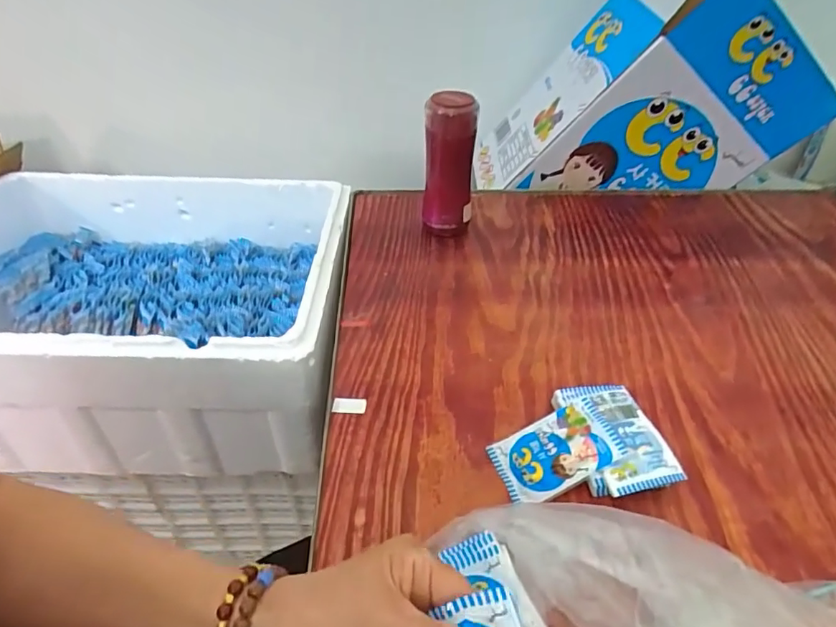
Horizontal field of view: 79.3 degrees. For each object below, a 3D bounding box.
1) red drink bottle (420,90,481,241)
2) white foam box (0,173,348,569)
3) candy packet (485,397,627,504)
[{"bbox_3d":[0.042,-0.203,0.692,0.066,0.195,0.068,4,41,3],"label":"red drink bottle"},{"bbox_3d":[-0.418,-0.020,0.728,0.623,0.195,0.418,1,41,0],"label":"white foam box"},{"bbox_3d":[0.120,0.121,0.443,0.104,0.015,0.064,-31,45,1],"label":"candy packet"}]

